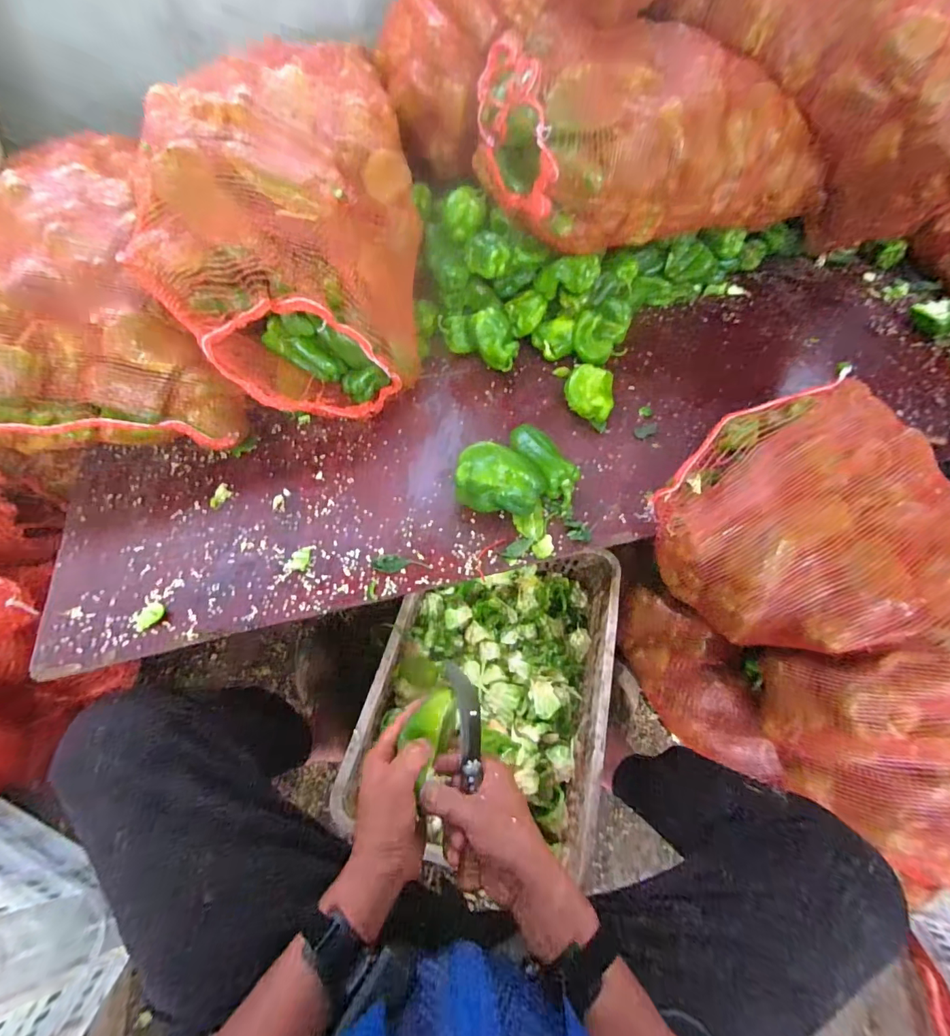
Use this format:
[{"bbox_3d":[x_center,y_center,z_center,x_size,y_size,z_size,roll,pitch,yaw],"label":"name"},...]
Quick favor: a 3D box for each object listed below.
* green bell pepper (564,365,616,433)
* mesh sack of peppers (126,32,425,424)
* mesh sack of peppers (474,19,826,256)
[{"bbox_3d":[0.230,-0.243,0.905,0.096,0.062,0.119,8,58,2],"label":"green bell pepper"},{"bbox_3d":[-0.296,-0.506,0.839,0.377,0.397,0.703,4,59,-1],"label":"mesh sack of peppers"},{"bbox_3d":[0.364,-0.732,0.868,0.671,0.240,0.292,-18,62,-14],"label":"mesh sack of peppers"}]

